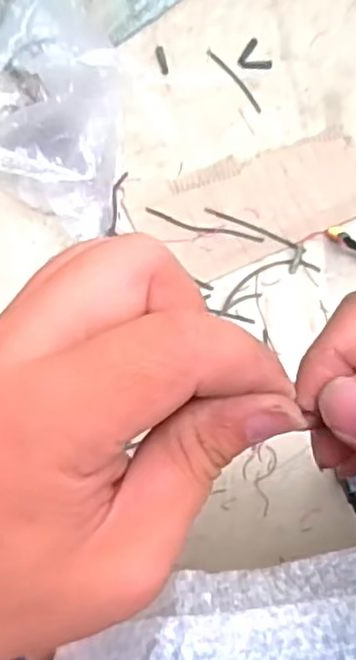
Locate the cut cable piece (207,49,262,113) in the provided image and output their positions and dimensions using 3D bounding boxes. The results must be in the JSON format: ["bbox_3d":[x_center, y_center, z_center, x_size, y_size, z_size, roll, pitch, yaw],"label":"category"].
[{"bbox_3d":[0.076,-0.327,0.889,0.013,0.004,0.111,-36,78,-10],"label":"cut cable piece"}]

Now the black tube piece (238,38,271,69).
[{"bbox_3d":[0.104,-0.366,0.900,0.043,0.004,0.046,9,75,1],"label":"black tube piece"}]

